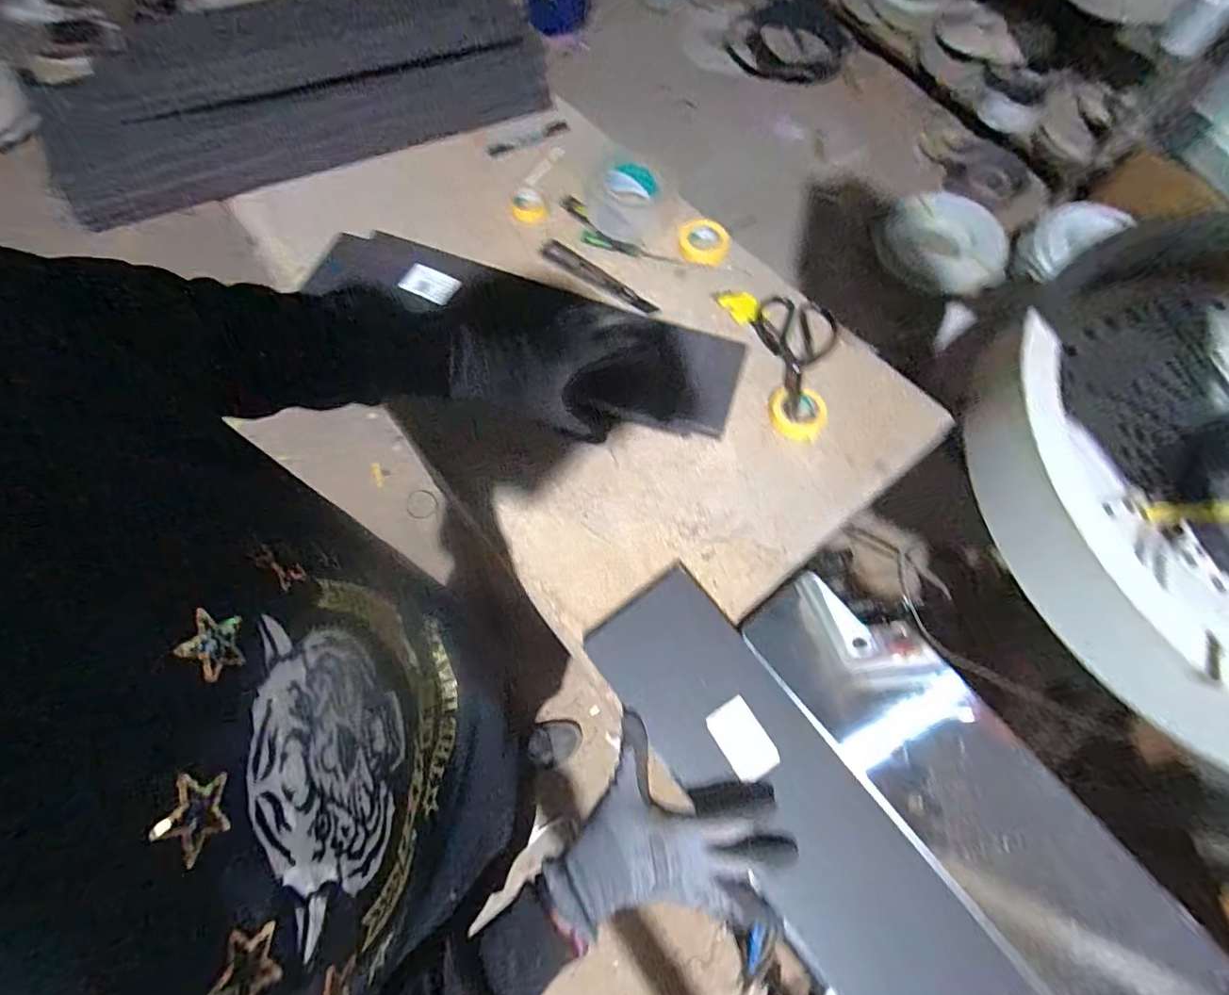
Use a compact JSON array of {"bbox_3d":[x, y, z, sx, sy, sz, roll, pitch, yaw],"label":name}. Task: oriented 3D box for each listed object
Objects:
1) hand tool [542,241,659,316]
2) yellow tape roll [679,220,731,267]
[{"bbox_3d":[-0.018,-0.298,0.722,0.181,0.015,0.030,32,73,11],"label":"hand tool"},{"bbox_3d":[0.123,-0.348,0.735,0.067,0.016,0.069,0,70,0],"label":"yellow tape roll"}]

